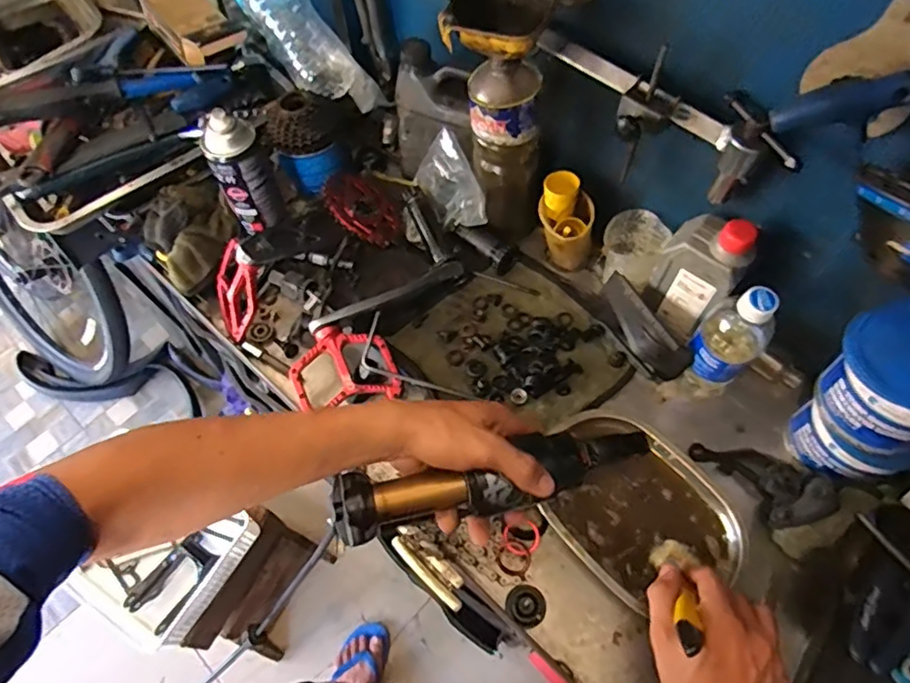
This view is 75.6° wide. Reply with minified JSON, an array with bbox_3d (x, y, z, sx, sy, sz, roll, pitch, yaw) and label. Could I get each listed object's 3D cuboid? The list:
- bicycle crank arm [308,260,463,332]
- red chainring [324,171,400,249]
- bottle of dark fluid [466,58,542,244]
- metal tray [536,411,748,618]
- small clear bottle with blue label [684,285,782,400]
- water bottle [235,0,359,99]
[{"bbox_3d":[-0.080,-0.056,0.701,0.197,0.039,0.021,-29,64,-13],"label":"bicycle crank arm"},{"bbox_3d":[-0.125,-0.175,0.776,0.117,0.014,0.098,42,49,7],"label":"red chainring"},{"bbox_3d":[0.057,-0.210,0.676,0.081,0.226,0.067,-3,61,1],"label":"bottle of dark fluid"},{"bbox_3d":[0.185,0.169,0.601,0.206,0.017,0.159,40,70,21],"label":"metal tray"},{"bbox_3d":[0.289,-0.005,0.615,0.057,0.169,0.072,38,69,20],"label":"small clear bottle with blue label"},{"bbox_3d":[-0.254,-0.480,0.823,0.093,0.078,0.308,-37,95,-16],"label":"water bottle"}]

